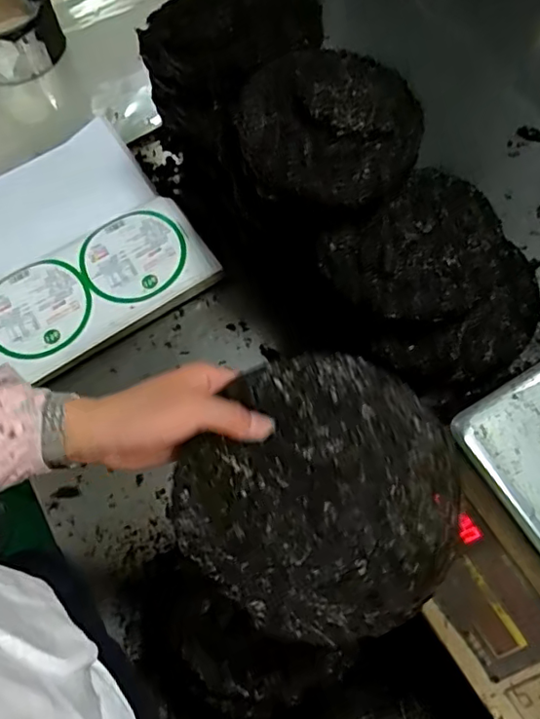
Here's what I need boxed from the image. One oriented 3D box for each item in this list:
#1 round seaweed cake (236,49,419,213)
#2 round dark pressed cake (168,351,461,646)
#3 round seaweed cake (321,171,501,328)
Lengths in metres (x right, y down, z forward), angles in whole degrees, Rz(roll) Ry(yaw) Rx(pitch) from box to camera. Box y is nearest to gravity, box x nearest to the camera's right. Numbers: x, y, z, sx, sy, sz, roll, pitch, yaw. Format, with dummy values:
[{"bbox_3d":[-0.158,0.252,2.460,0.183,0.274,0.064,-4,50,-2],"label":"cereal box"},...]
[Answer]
[{"bbox_3d":[0.070,-0.261,0.643,0.203,0.066,0.190,-2,67,2],"label":"round seaweed cake"},{"bbox_3d":[0.038,0.097,0.413,0.187,0.008,0.191,0,86,3],"label":"round dark pressed cake"},{"bbox_3d":[0.169,-0.118,0.640,0.189,0.027,0.158,-32,69,-10],"label":"round seaweed cake"}]

